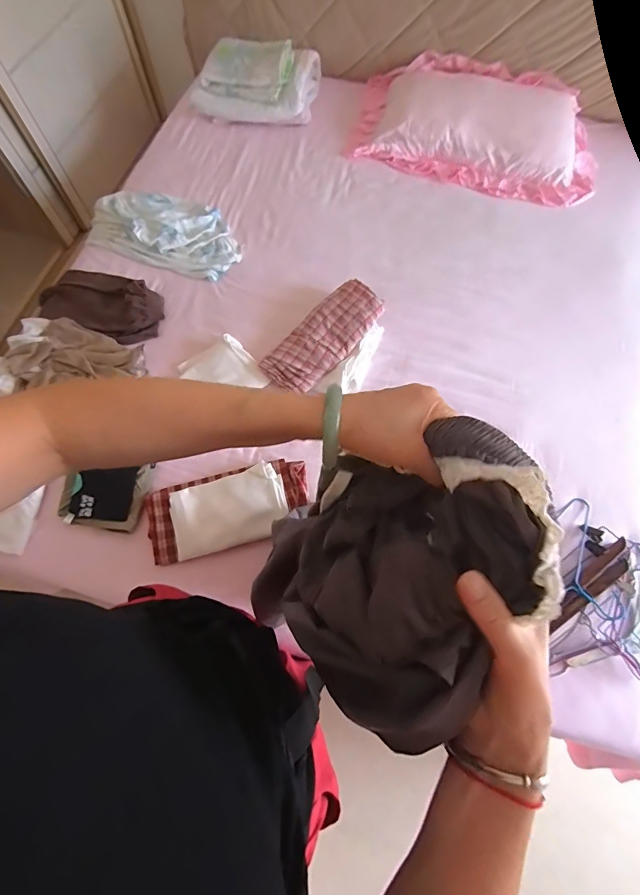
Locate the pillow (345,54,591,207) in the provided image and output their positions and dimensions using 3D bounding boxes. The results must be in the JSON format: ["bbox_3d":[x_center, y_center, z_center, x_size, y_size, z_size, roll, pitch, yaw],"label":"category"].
[{"bbox_3d":[0.528,-1.102,1.370,0.830,0.120,0.468,18,70,7],"label":"pillow"}]

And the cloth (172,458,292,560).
[{"bbox_3d":[-0.202,0.138,0.903,0.251,0.027,0.160,-18,69,-7],"label":"cloth"}]

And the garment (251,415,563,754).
[{"bbox_3d":[0.051,0.100,0.344,0.183,0.259,0.203,41,74,15],"label":"garment"}]

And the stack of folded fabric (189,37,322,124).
[{"bbox_3d":[-0.222,-1.303,1.422,0.422,0.145,0.333,4,68,1],"label":"stack of folded fabric"}]

